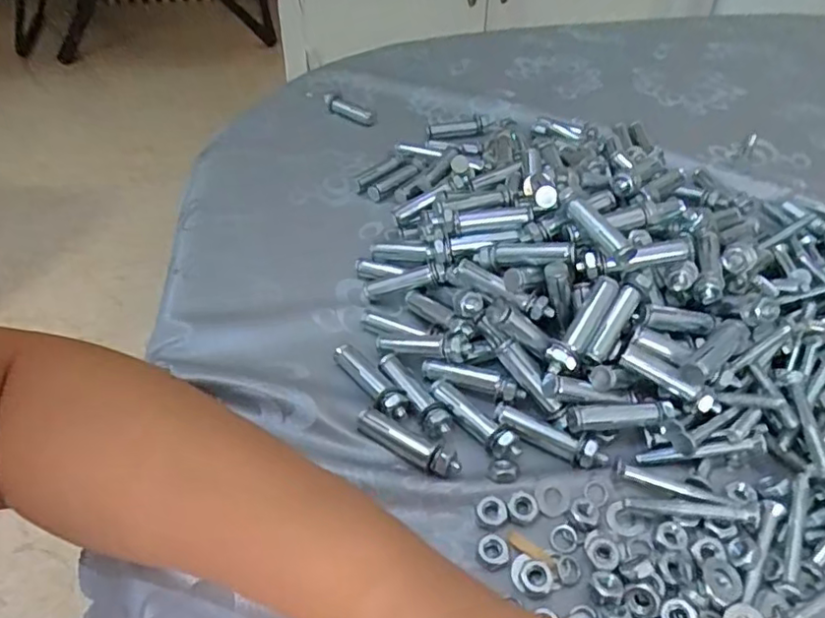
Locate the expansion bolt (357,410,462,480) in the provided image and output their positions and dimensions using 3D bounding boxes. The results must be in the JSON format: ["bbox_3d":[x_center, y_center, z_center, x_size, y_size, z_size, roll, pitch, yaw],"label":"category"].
[{"bbox_3d":[-0.002,0.064,0.290,0.053,0.009,0.012,25,50,25],"label":"expansion bolt"}]

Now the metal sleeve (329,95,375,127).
[{"bbox_3d":[-0.052,-0.168,0.521,0.044,0.013,0.015,33,54,28],"label":"metal sleeve"}]

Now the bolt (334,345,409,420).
[{"bbox_3d":[-0.021,0.036,0.316,0.015,0.010,0.056,-27,49,-24],"label":"bolt"}]

